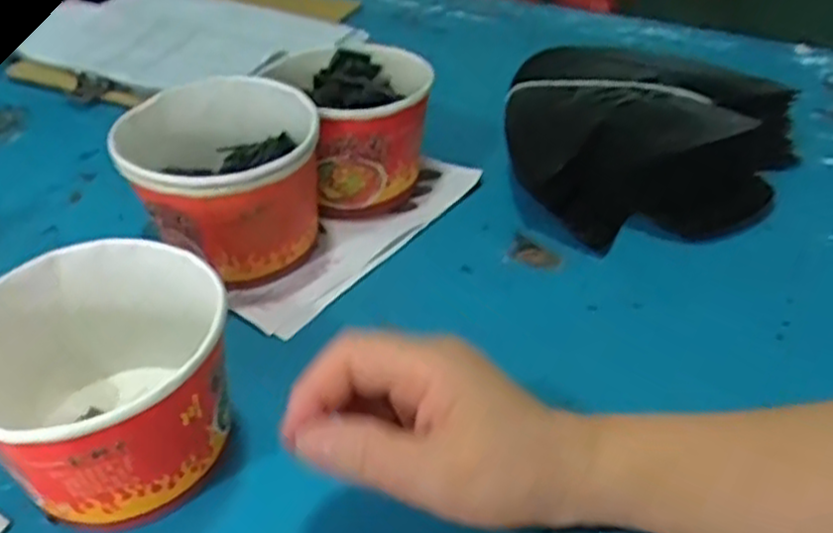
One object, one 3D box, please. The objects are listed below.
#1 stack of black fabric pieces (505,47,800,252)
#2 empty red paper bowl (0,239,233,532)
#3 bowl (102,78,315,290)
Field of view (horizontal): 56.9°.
[{"bbox_3d":[0.165,-0.092,0.552,0.207,0.067,0.191,11,40,15],"label":"stack of black fabric pieces"},{"bbox_3d":[-0.144,0.056,0.358,0.109,0.089,0.113,-1,39,1],"label":"empty red paper bowl"},{"bbox_3d":[-0.117,-0.049,0.482,0.118,0.095,0.105,-3,39,-2],"label":"bowl"}]

